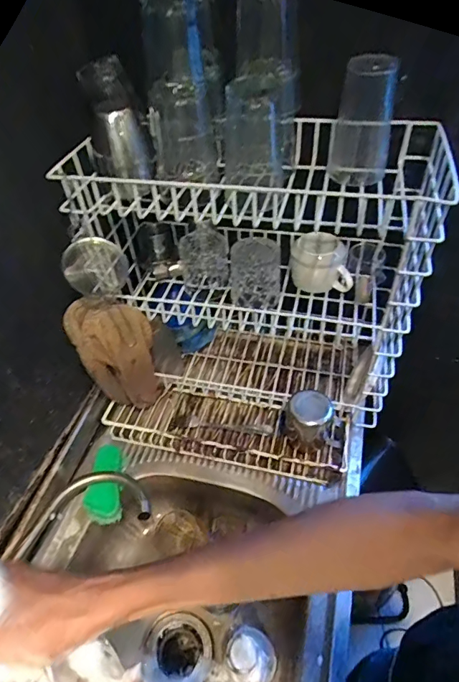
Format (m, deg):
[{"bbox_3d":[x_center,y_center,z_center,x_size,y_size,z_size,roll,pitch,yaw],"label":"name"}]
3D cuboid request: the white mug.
[{"bbox_3d":[0.155,-0.134,0.715,0.096,0.090,0.075,-1,48,4],"label":"white mug"}]

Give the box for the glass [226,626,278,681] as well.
[{"bbox_3d":[0.036,0.470,0.630,0.069,0.094,0.067,-3,48,3],"label":"glass"}]

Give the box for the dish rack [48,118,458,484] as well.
[{"bbox_3d":[0.032,-0.048,0.676,0.486,0.466,0.314,3,48,8],"label":"dish rack"}]

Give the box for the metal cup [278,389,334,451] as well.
[{"bbox_3d":[0.135,0.139,0.729,0.076,0.096,0.067,-20,49,-13],"label":"metal cup"}]

